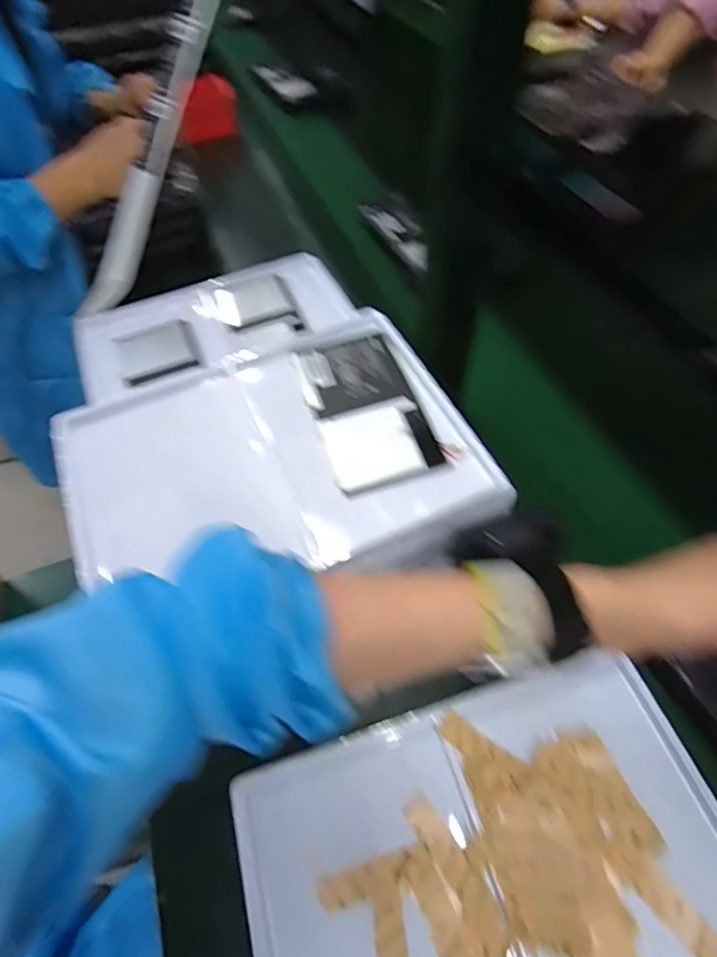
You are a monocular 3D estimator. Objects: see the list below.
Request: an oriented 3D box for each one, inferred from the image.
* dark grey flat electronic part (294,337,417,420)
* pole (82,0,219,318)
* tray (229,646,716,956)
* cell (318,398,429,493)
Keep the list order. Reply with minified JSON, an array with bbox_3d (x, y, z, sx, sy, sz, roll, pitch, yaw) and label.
[{"bbox_3d":[-0.009,-0.096,0.502,0.091,0.004,0.086,-15,56,-8],"label":"dark grey flat electronic part"},{"bbox_3d":[-0.191,-0.477,0.601,0.038,0.647,0.034,43,26,27],"label":"pole"},{"bbox_3d":[0.096,0.275,0.354,0.331,0.026,0.249,-15,56,-9],"label":"tray"},{"bbox_3d":[0.014,-0.030,0.455,0.082,0.004,0.081,-14,55,-8],"label":"cell"}]

